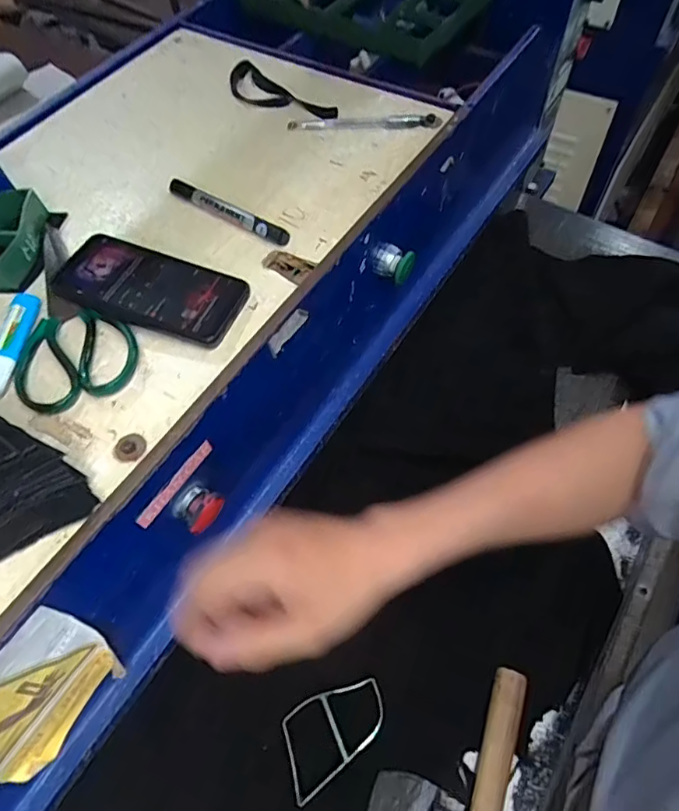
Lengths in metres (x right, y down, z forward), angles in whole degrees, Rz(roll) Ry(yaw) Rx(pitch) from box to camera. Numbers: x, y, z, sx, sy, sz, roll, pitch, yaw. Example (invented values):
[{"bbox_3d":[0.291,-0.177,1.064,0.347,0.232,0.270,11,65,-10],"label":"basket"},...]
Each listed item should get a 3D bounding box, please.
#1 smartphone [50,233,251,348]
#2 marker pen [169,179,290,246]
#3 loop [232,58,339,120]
[{"bbox_3d":[-0.166,-0.104,0.458,0.158,0.010,0.076,19,63,6],"label":"smartphone"},{"bbox_3d":[-0.111,-0.193,0.514,0.146,0.012,0.021,27,65,17],"label":"marker pen"},{"bbox_3d":[-0.073,-0.357,0.604,0.163,0.019,0.049,38,69,22],"label":"loop"}]

